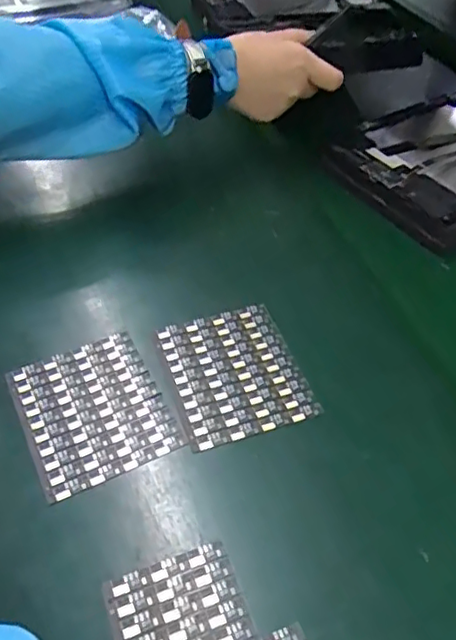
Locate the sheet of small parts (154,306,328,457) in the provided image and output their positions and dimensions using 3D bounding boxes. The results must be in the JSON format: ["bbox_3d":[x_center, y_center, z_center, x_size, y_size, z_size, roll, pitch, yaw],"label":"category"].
[{"bbox_3d":[0.004,0.032,0.383,0.082,0.004,0.095,-12,48,-15],"label":"sheet of small parts"}]

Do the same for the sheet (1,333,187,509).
[{"bbox_3d":[-0.082,0.054,0.362,0.082,0.004,0.095,-20,51,-21],"label":"sheet"}]

